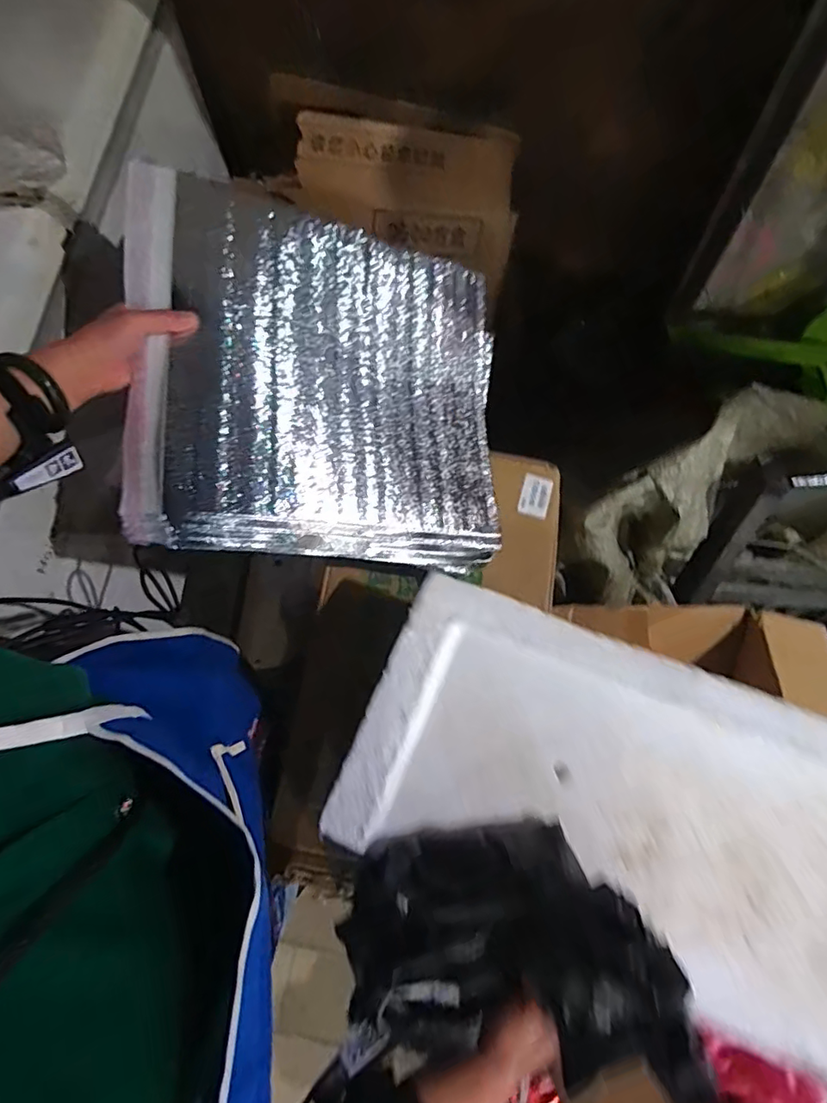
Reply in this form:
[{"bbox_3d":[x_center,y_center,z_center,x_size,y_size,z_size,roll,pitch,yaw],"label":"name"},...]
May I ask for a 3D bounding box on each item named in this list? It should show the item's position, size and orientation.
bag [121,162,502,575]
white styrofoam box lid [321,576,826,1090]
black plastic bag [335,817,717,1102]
[{"bbox_3d":[-0.092,-0.189,0.646,0.430,0.054,0.409,5,77,-28],"label":"bag"},{"bbox_3d":[0.199,0.227,0.525,0.502,0.053,0.290,23,74,7],"label":"white styrofoam box lid"},{"bbox_3d":[0.076,0.316,0.438,0.256,0.110,0.158,-5,73,-1],"label":"black plastic bag"}]

